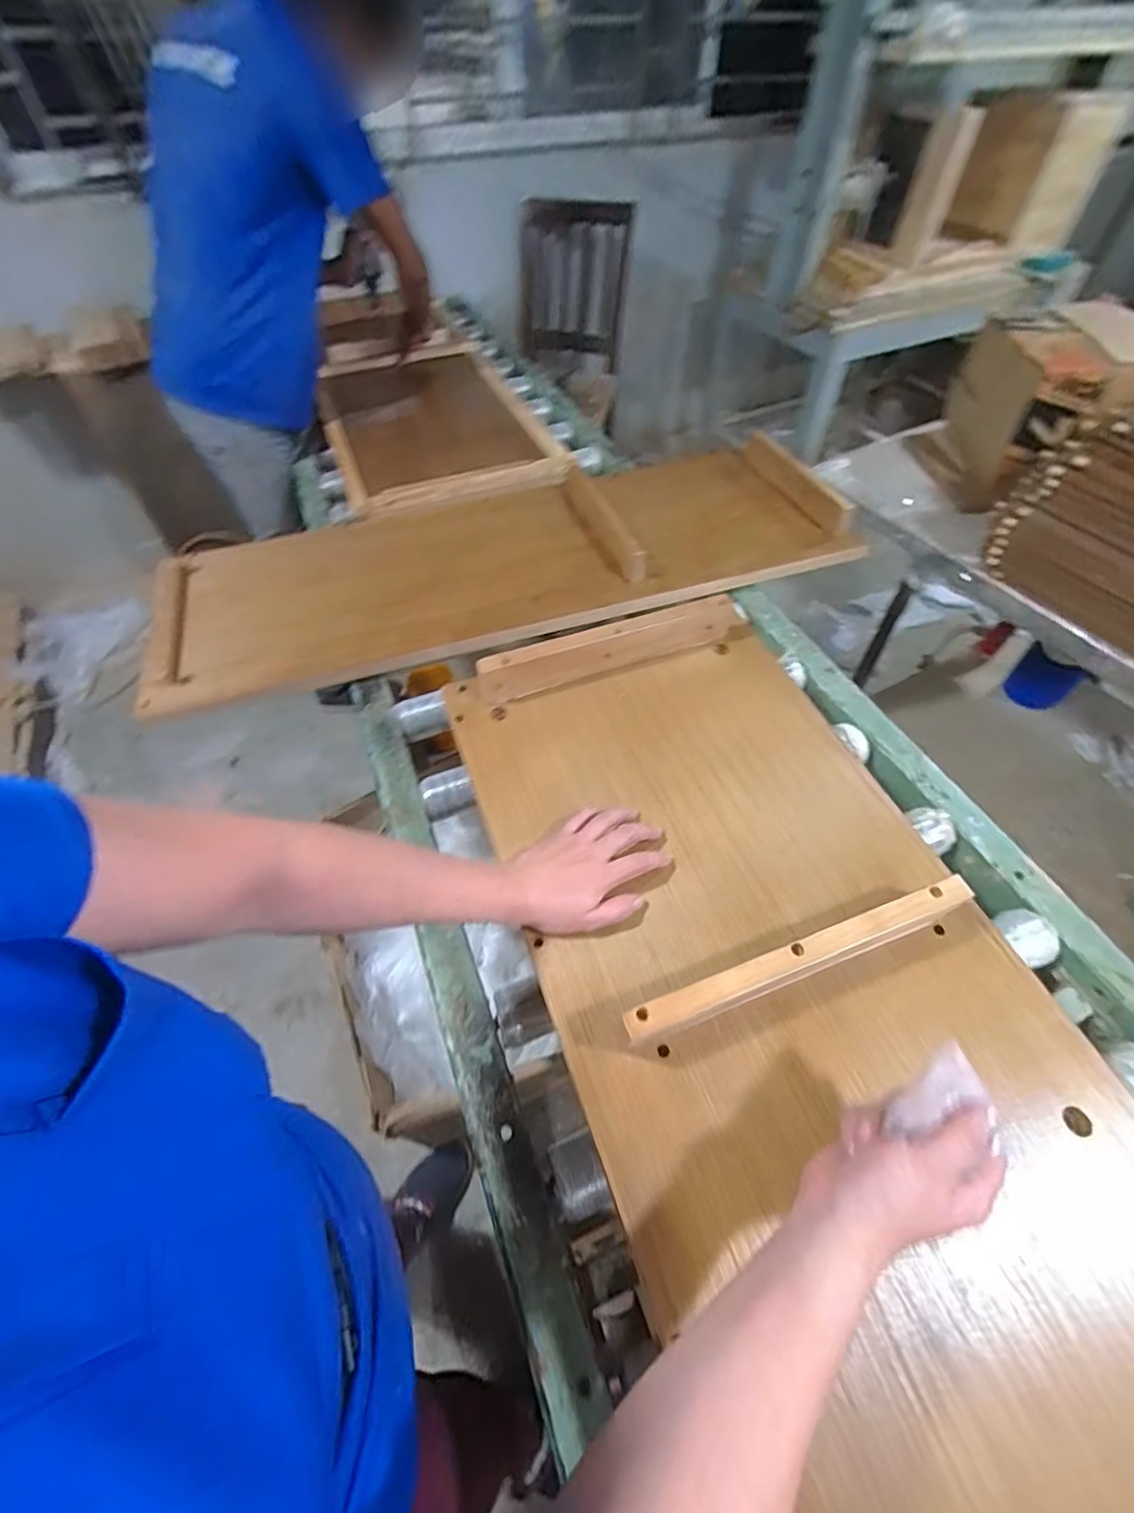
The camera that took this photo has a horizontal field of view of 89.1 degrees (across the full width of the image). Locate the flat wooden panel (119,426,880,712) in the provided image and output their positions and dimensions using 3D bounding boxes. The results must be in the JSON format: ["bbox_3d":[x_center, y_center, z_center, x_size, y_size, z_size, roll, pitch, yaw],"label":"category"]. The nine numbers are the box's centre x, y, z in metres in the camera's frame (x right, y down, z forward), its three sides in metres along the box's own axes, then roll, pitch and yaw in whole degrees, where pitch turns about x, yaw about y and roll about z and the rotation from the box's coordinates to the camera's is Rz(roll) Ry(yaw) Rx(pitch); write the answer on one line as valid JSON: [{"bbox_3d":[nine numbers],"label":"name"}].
[{"bbox_3d":[-0.096,-0.368,1.020,1.186,0.067,0.430,-16,55,-12],"label":"flat wooden panel"}]

